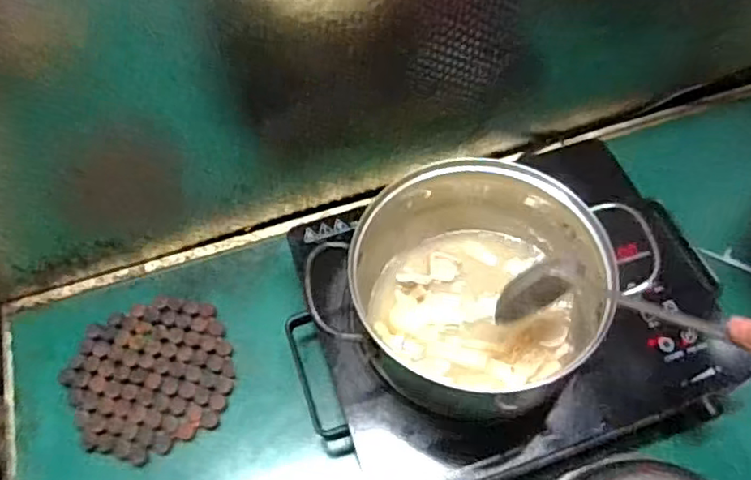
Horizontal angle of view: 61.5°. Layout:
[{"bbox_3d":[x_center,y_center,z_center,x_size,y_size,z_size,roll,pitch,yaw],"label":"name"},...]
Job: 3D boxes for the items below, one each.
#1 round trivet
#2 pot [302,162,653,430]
[{"bbox_3d":[-0.238,0.143,0.675,0.164,0.019,0.163,0,60,1],"label":"round trivet"},{"bbox_3d":[0.094,0.041,0.576,0.209,0.107,0.204,32,65,18],"label":"pot"}]

